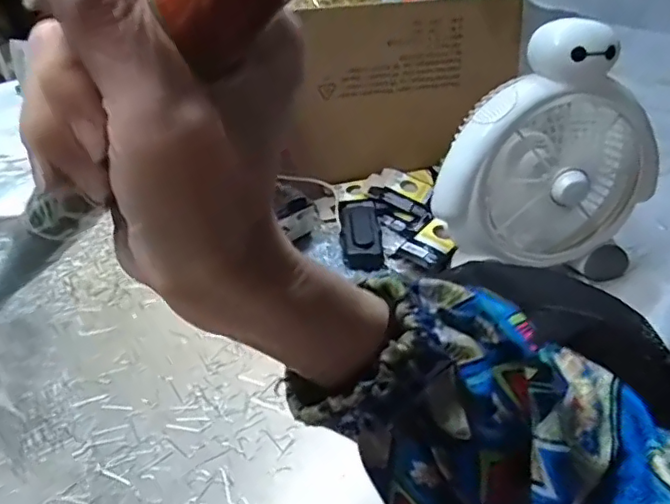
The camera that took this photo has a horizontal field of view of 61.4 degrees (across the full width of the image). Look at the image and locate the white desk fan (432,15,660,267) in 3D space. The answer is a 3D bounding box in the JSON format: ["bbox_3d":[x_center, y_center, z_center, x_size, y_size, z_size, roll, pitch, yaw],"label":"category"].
[{"bbox_3d":[0.237,-0.108,0.631,0.246,0.261,0.117,-8,39,-10],"label":"white desk fan"}]

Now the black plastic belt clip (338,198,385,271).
[{"bbox_3d":[0.033,-0.026,0.725,0.050,0.022,0.128,-2,38,-3],"label":"black plastic belt clip"}]

